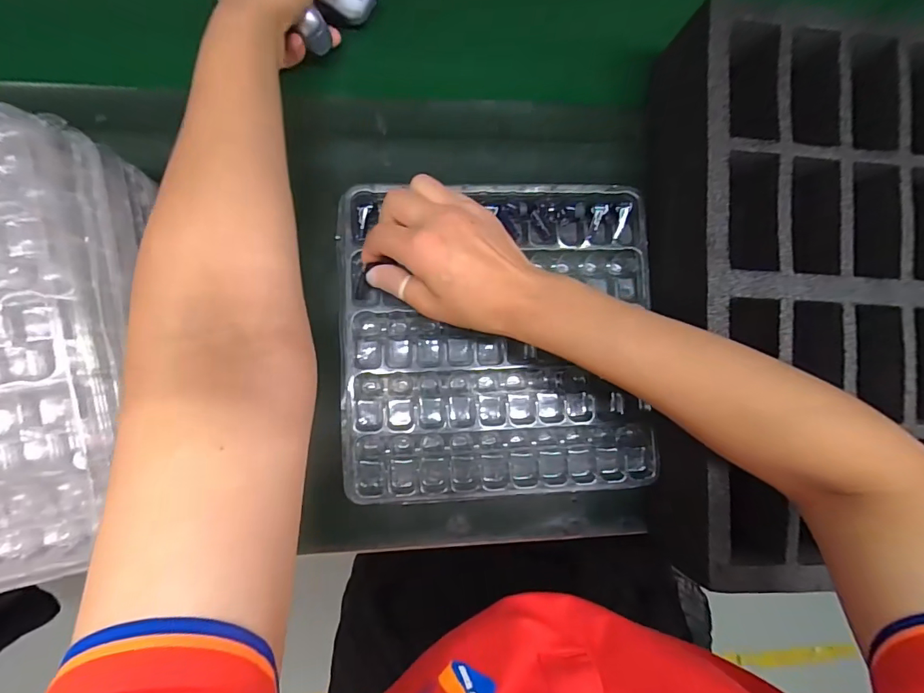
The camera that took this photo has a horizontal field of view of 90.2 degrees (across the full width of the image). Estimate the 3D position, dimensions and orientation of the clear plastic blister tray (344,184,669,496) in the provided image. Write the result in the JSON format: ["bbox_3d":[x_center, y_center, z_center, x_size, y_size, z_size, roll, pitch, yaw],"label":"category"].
[{"bbox_3d":[0.030,-0.008,0.380,0.248,0.031,0.249,-2,87,-8],"label":"clear plastic blister tray"}]

